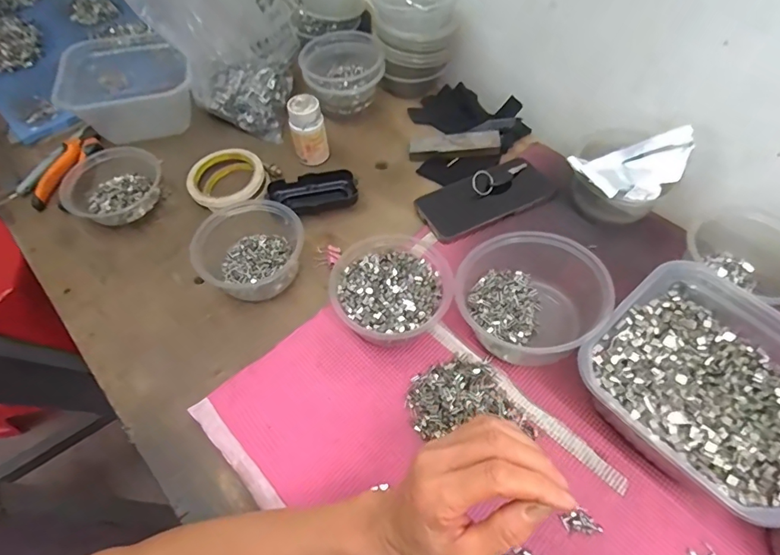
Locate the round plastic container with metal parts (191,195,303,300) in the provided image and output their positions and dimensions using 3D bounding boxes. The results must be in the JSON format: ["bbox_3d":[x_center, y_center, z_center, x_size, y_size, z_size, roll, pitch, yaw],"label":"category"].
[{"bbox_3d":[-0.156,-0.032,0.518,0.115,0.061,0.107,-1,58,2],"label":"round plastic container with metal parts"}]

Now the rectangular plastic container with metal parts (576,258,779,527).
[{"bbox_3d":[0.269,0.088,0.397,0.181,0.072,0.172,-37,63,-19],"label":"rectangular plastic container with metal parts"}]

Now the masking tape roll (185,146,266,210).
[{"bbox_3d":[-0.215,-0.130,0.607,0.095,0.026,0.097,-1,58,2],"label":"masking tape roll"}]

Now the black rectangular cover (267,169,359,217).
[{"bbox_3d":[-0.097,-0.106,0.581,0.105,0.020,0.060,-15,58,-7],"label":"black rectangular cover"}]

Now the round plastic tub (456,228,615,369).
[{"bbox_3d":[0.136,0.022,0.447,0.140,0.080,0.115,20,60,14],"label":"round plastic tub"}]

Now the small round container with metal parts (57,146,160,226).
[{"bbox_3d":[-0.353,-0.120,0.586,0.115,0.051,0.124,-1,57,1],"label":"small round container with metal parts"}]

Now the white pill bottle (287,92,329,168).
[{"bbox_3d":[-0.106,-0.190,0.599,0.033,0.087,0.033,21,61,15],"label":"white pill bottle"}]

